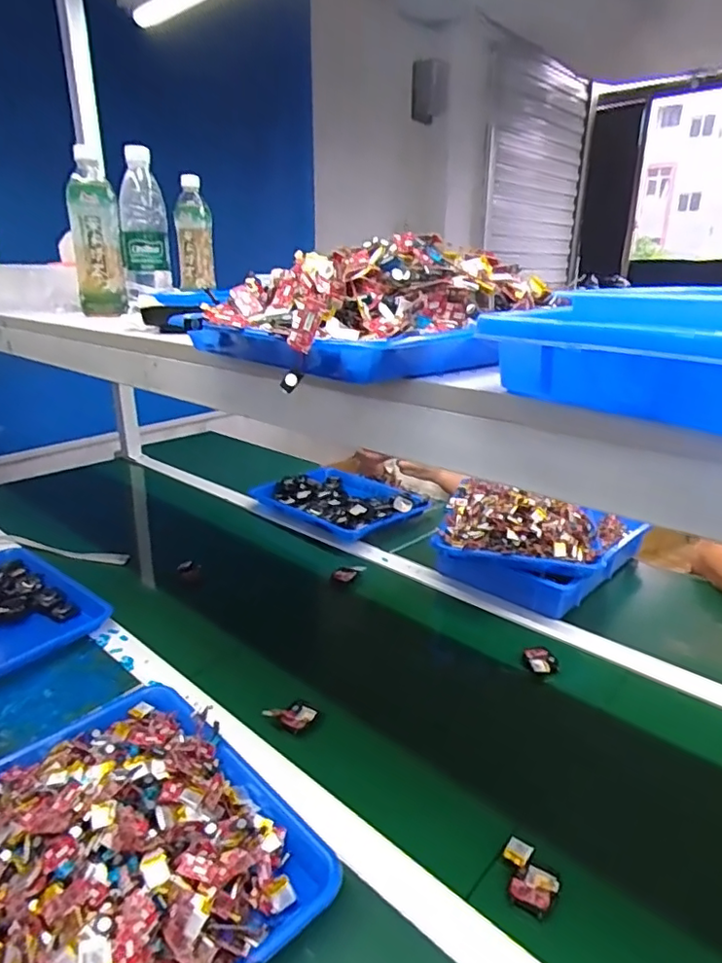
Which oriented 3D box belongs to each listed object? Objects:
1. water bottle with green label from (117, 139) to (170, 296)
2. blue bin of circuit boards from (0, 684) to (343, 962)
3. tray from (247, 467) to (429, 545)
[{"bbox_3d":[-0.315,-0.381,0.851,0.063,0.184,0.078,-7,21,-19],"label":"water bottle with green label"},{"bbox_3d":[-0.212,0.299,0.507,0.257,0.066,0.338,-18,27,-41],"label":"blue bin of circuit boards"},{"bbox_3d":[-0.040,0.039,1.252,0.264,0.054,0.317,-17,26,-38],"label":"tray"}]

